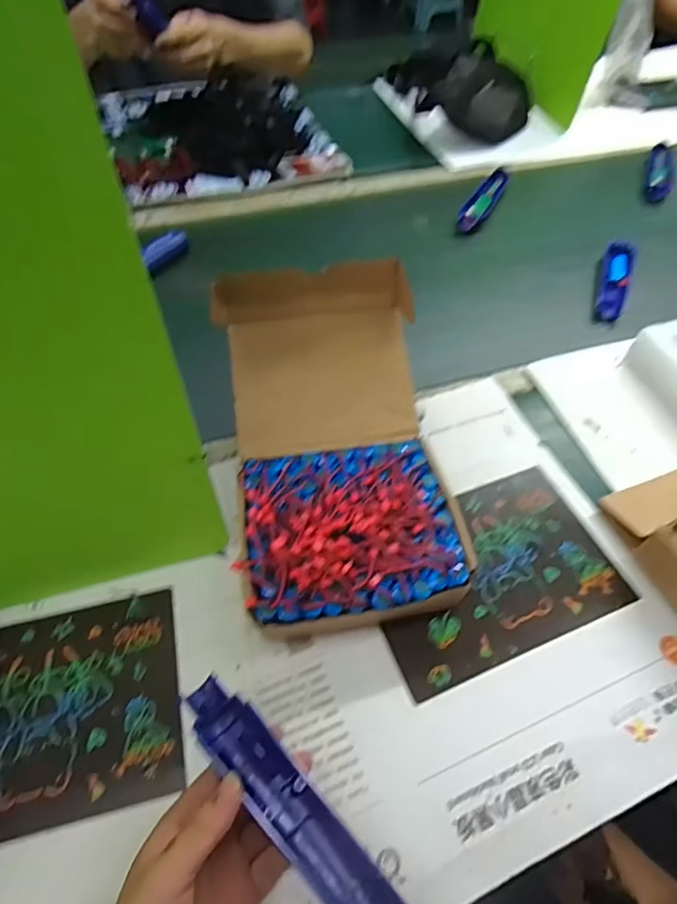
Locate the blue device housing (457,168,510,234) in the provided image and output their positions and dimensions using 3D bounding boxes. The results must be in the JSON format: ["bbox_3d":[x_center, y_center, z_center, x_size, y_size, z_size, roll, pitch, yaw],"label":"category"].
[{"bbox_3d":[0.222,-0.381,0.784,0.038,0.015,0.173,25,58,15],"label":"blue device housing"}]

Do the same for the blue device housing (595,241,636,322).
[{"bbox_3d":[0.369,-0.232,0.692,0.036,0.021,0.157,19,57,11],"label":"blue device housing"}]

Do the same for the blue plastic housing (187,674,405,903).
[{"bbox_3d":[-0.029,0.199,0.296,0.032,0.022,0.165,-39,61,-23],"label":"blue plastic housing"}]

